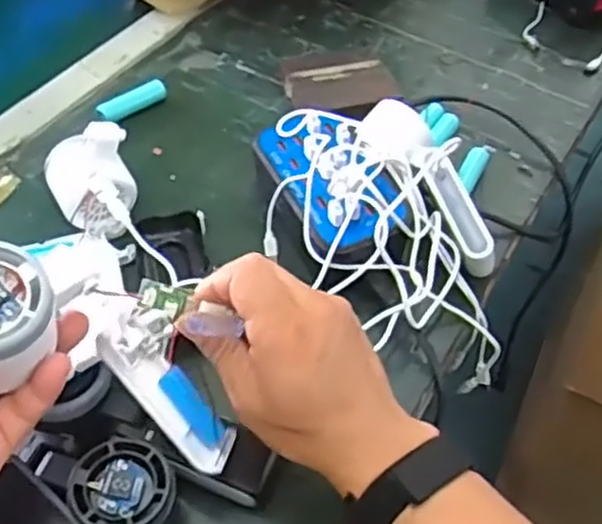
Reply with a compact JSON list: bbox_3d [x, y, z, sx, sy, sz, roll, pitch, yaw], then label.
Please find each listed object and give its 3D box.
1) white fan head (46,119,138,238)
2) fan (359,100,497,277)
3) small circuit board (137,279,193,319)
[{"bbox_3d":[-0.158,-0.056,0.576,0.066,0.073,0.066,-12,52,-14],"label":"white fan head"},{"bbox_3d":[0.098,-0.062,0.595,0.070,0.034,0.160,-22,69,-21],"label":"fan"},{"bbox_3d":[-0.073,0.020,0.401,0.028,0.005,0.016,17,79,-18],"label":"small circuit board"}]

